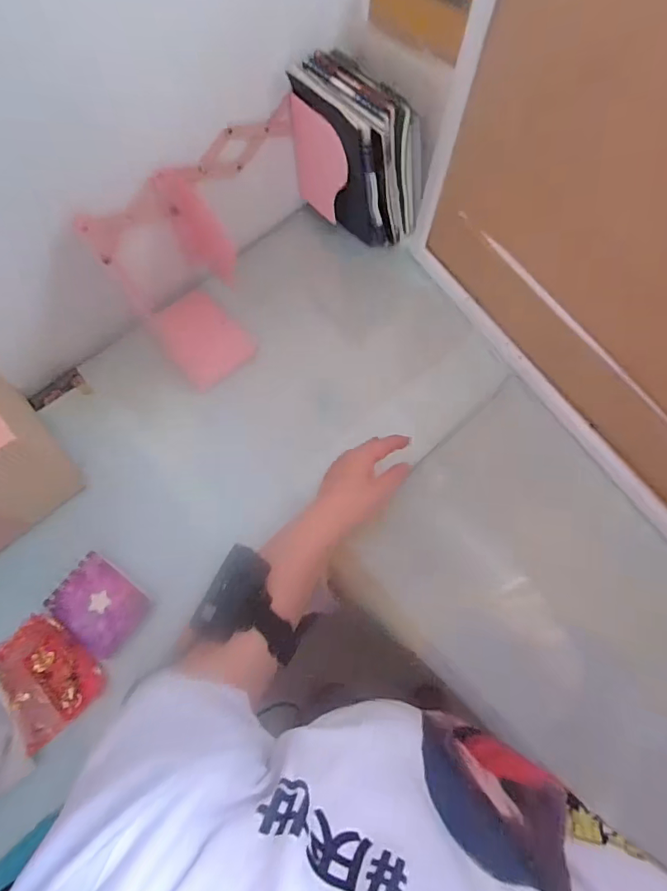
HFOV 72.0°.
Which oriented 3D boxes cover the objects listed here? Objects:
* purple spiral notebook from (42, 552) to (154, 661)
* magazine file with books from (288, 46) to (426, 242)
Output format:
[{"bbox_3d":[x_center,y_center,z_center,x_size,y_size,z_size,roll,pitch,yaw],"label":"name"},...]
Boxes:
[{"bbox_3d":[-0.266,0.180,0.526,0.097,0.023,0.077,45,53,-4],"label":"purple spiral notebook"},{"bbox_3d":[0.034,-0.401,0.642,0.116,0.197,0.164,-40,73,-15],"label":"magazine file with books"}]

